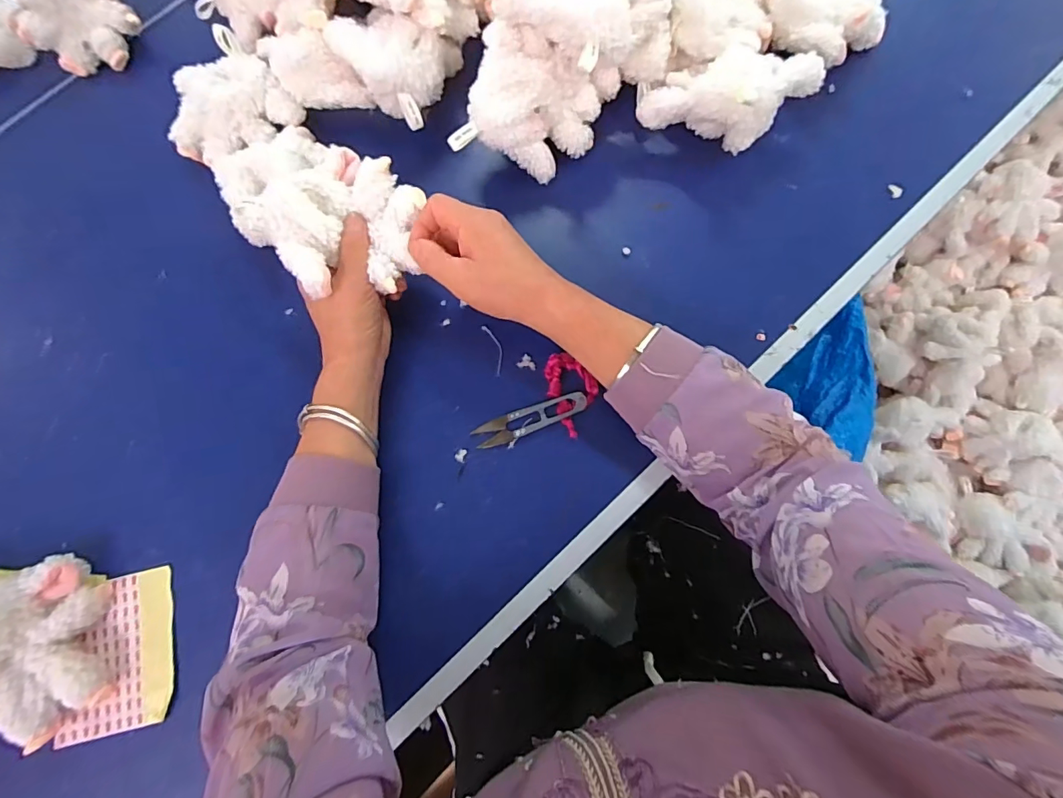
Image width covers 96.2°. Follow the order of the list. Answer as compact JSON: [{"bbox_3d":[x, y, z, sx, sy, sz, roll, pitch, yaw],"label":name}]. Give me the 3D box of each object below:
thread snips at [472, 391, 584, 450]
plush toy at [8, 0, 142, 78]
[{"bbox_3d":[0.000,0.018,0.421,0.101,0.008,0.023,-19,78,-1],"label":"thread snips"},{"bbox_3d":[-0.485,-0.417,0.511,0.095,0.063,0.105,3,78,3],"label":"plush toy"}]

